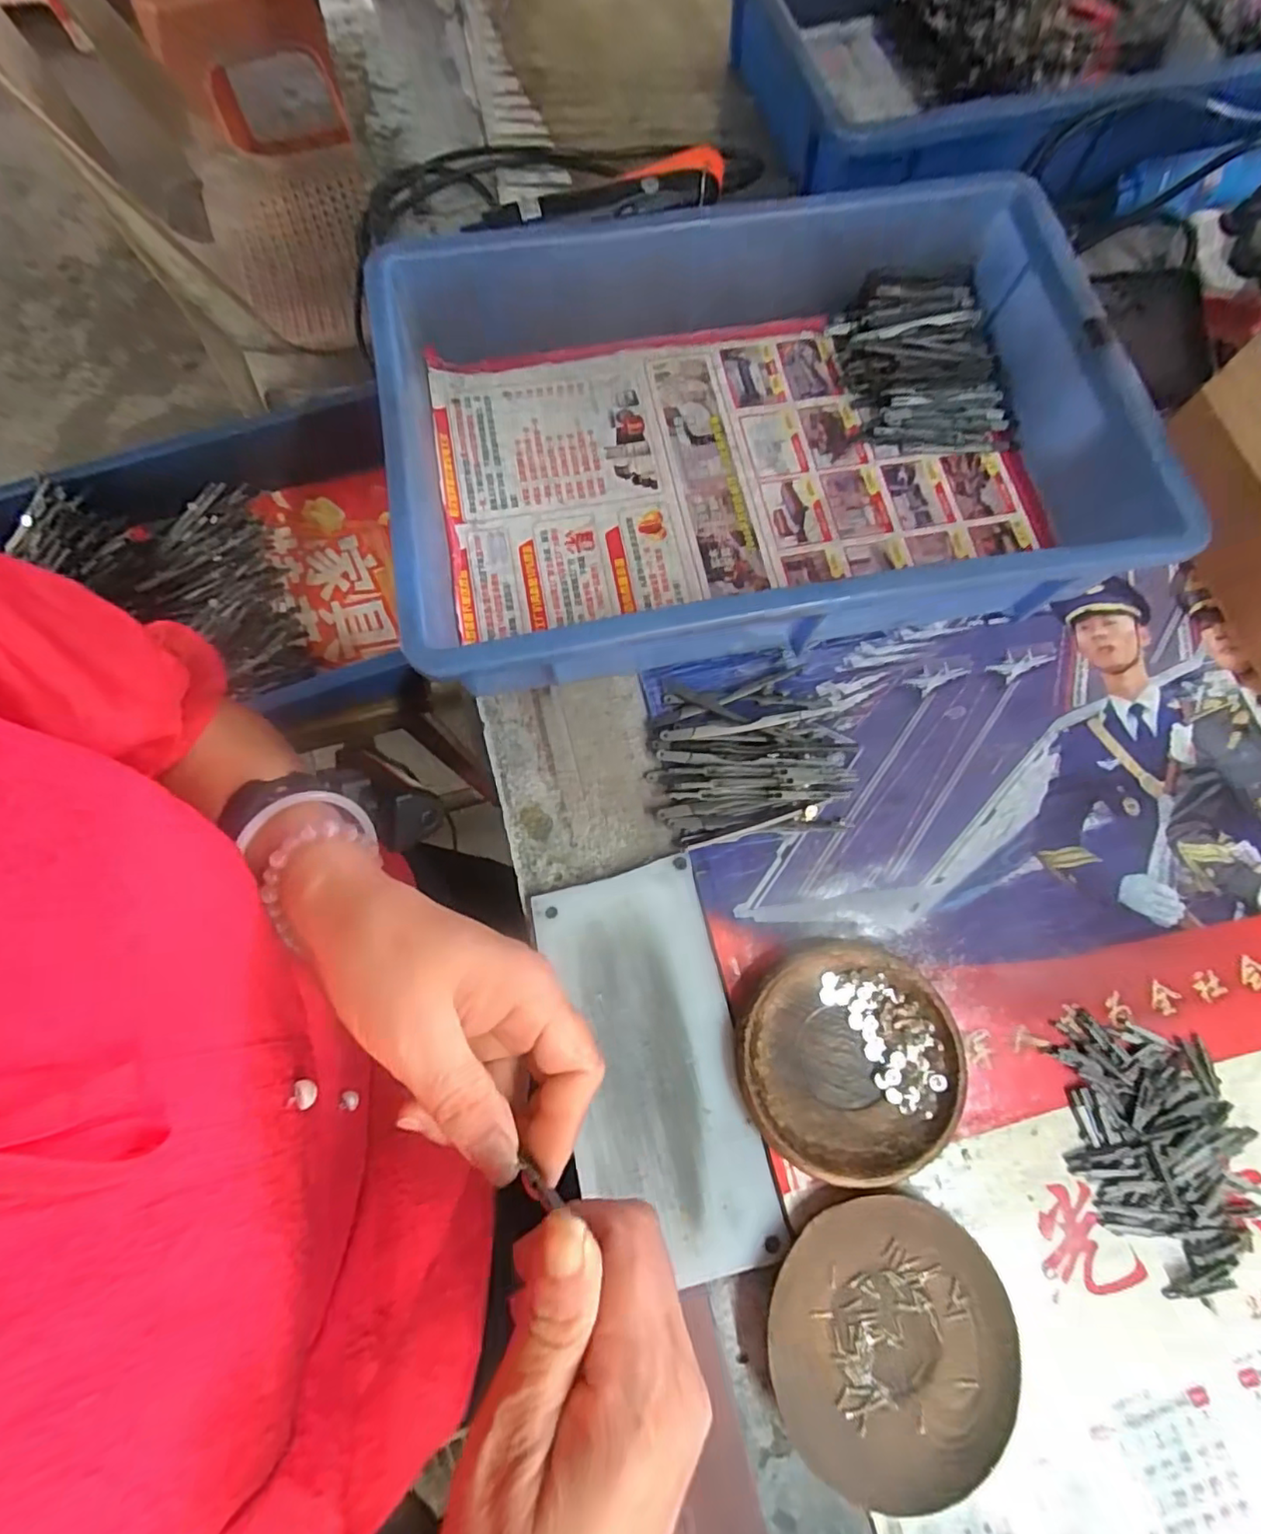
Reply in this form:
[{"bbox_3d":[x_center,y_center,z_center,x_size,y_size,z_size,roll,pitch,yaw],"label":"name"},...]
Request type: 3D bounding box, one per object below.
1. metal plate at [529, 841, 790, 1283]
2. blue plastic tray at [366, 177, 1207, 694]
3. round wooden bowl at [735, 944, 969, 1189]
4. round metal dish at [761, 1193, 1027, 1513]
[{"bbox_3d":[0.011,0.153,0.316,0.090,0.004,0.193,-13,75,-3],"label":"metal plate"},{"bbox_3d":[0.075,-0.210,0.381,0.420,0.081,0.286,-10,75,-4],"label":"blue plastic tray"},{"bbox_3d":[0.113,0.152,0.317,0.111,0.018,0.107,0,75,-1],"label":"round wooden bowl"},{"bbox_3d":[0.122,0.266,0.284,0.110,0.016,0.110,0,75,-1],"label":"round metal dish"}]

